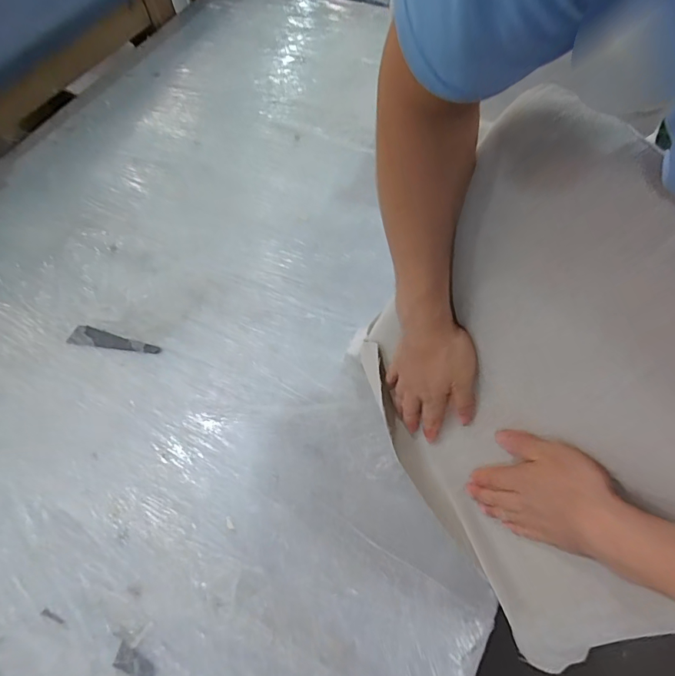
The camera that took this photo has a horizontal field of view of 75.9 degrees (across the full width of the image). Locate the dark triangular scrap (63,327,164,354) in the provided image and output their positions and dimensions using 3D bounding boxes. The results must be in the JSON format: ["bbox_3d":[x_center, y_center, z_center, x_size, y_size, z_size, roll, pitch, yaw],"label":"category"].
[{"bbox_3d":[-0.357,0.002,0.694,0.153,0.004,0.031,6,78,7],"label":"dark triangular scrap"}]

